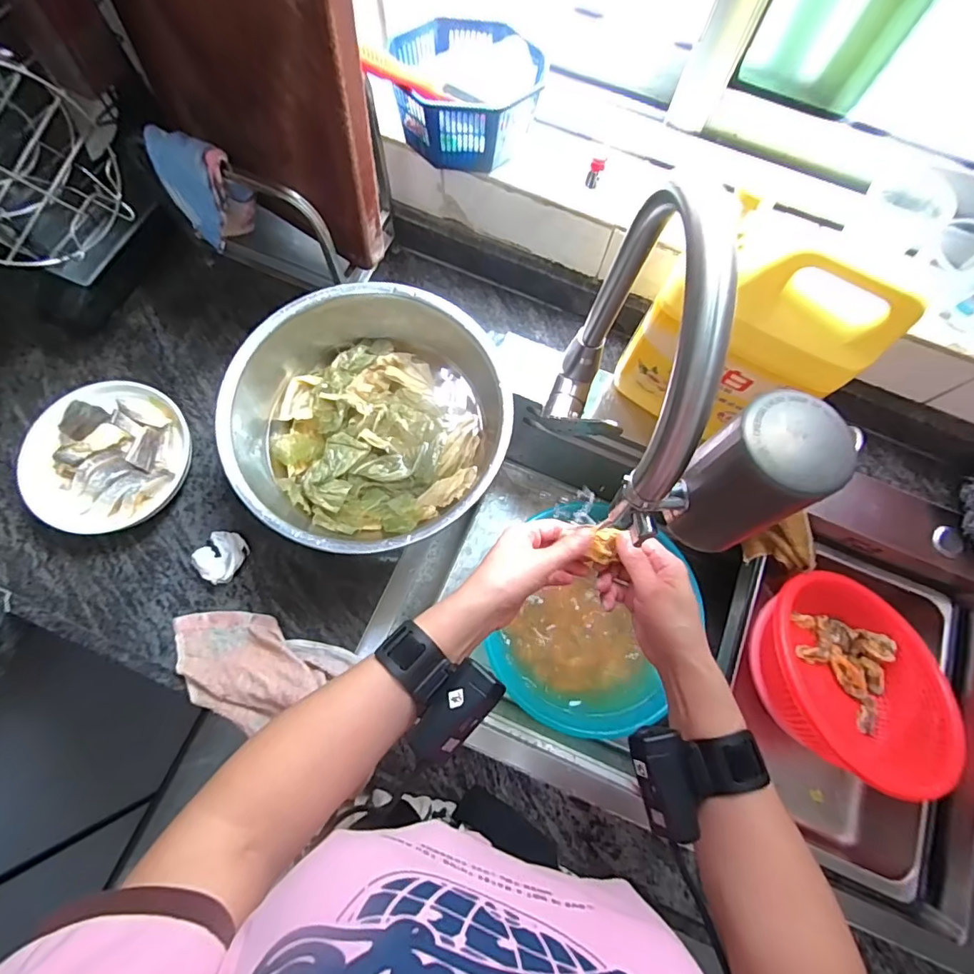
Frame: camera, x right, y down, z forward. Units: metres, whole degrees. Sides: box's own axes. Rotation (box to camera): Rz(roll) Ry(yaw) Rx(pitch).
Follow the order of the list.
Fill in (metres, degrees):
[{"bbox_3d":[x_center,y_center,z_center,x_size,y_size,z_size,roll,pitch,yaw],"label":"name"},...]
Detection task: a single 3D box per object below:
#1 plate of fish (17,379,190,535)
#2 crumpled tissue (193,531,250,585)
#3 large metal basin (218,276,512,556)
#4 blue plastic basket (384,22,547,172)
[{"bbox_3d":[-0.413,-0.032,0.543,0.157,0.038,0.163,0,74,-2],"label":"plate of fish"},{"bbox_3d":[-0.283,0.073,0.525,0.045,0.024,0.049,39,77,9],"label":"crumpled tissue"},{"bbox_3d":[-0.122,-0.070,0.529,0.278,0.109,0.285,0,74,-2],"label":"large metal basin"},{"bbox_3d":[-0.019,-0.393,0.498,0.135,0.067,0.112,0,74,-2],"label":"blue plastic basket"}]

